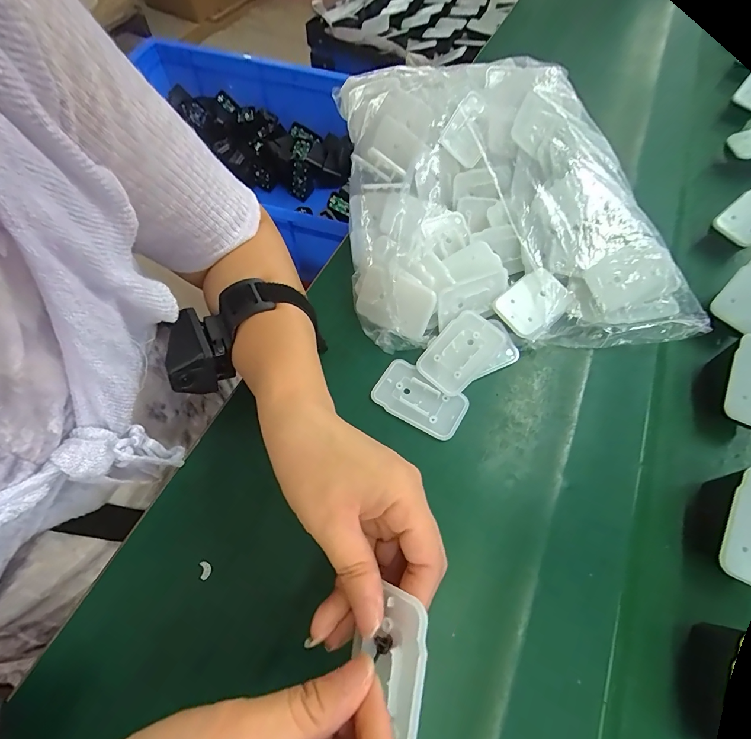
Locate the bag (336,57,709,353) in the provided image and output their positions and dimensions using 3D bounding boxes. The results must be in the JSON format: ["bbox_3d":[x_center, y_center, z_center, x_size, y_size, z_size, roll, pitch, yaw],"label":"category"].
[{"bbox_3d":[0.106,-0.164,0.337,0.258,0.075,0.293,-3,64,-2],"label":"bag"}]

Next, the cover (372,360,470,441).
[{"bbox_3d":[0.034,0.022,0.286,0.069,0.004,0.041,31,68,13],"label":"cover"}]

